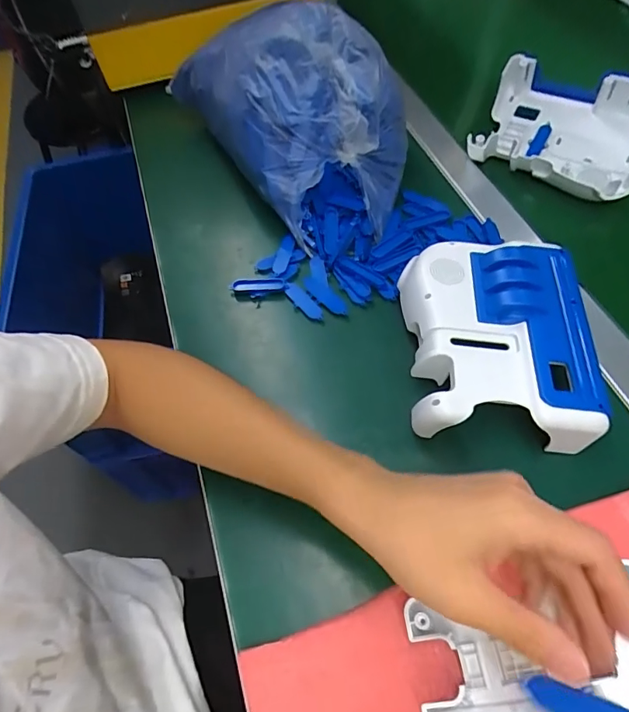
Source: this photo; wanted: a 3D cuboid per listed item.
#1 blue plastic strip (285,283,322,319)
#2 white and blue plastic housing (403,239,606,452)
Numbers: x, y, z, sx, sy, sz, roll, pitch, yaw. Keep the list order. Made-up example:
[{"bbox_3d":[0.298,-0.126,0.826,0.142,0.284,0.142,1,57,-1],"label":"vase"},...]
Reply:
[{"bbox_3d":[-0.010,-0.054,0.468,0.015,0.009,0.048,-36,60,-17],"label":"blue plastic strip"},{"bbox_3d":[0.146,-0.016,0.394,0.136,0.063,0.173,1,57,6],"label":"white and blue plastic housing"}]

